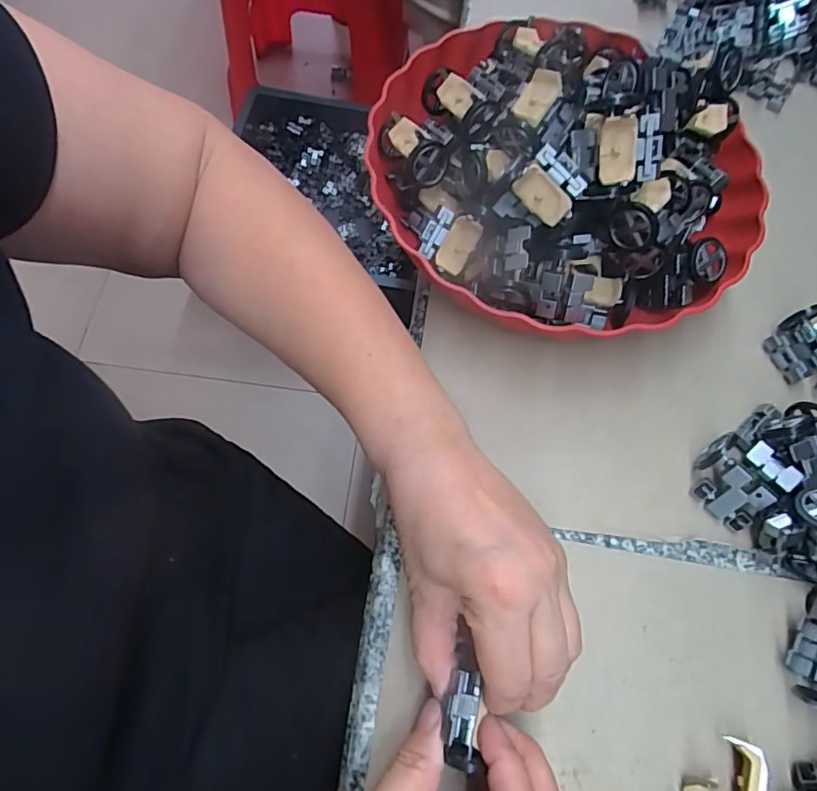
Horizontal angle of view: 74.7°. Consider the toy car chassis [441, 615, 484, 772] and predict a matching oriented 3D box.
[{"bbox_3d":[0.023,0.141,0.234,0.016,0.011,0.037,5,71,-1],"label":"toy car chassis"}]

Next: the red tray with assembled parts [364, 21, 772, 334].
[{"bbox_3d":[0.099,-0.155,0.336,0.242,0.093,0.251,-16,71,-9],"label":"red tray with assembled parts"}]

